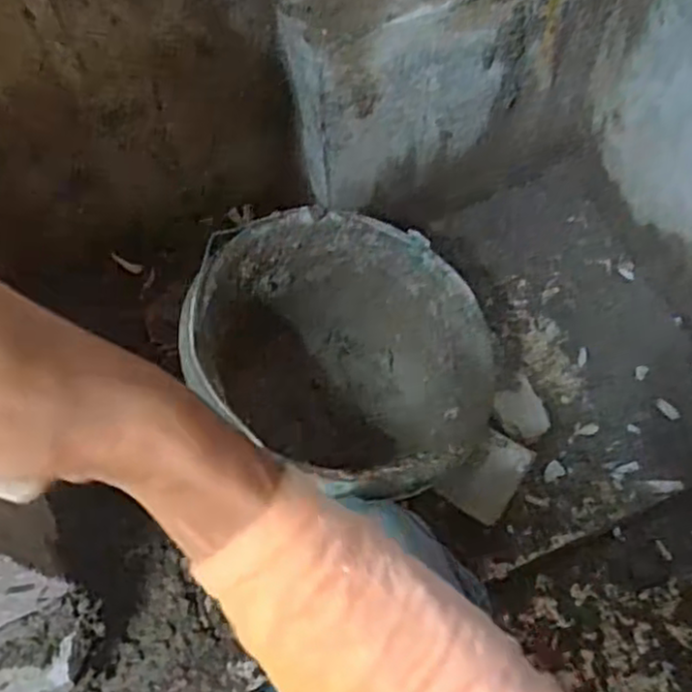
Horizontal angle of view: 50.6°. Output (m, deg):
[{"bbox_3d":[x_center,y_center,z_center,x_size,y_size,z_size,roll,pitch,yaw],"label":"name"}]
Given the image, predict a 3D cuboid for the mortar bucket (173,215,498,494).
[{"bbox_3d":[-0.030,0.040,0.713,0.273,0.221,0.273,9,60,-17],"label":"mortar bucket"}]

